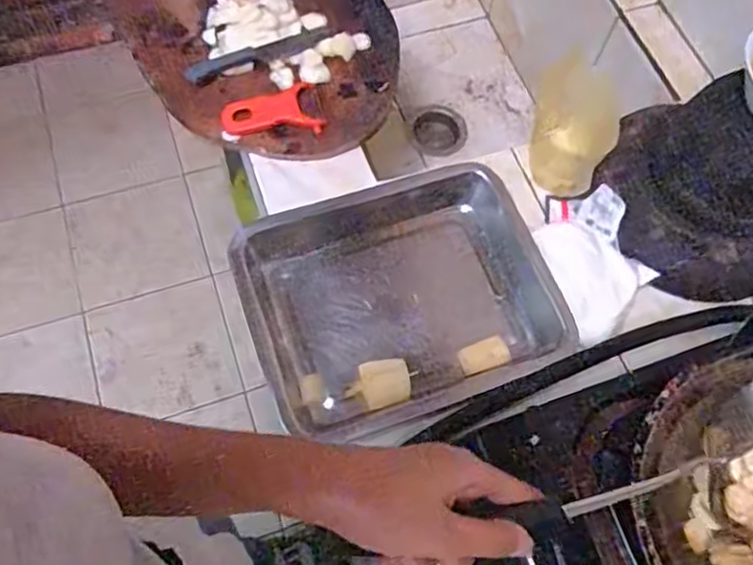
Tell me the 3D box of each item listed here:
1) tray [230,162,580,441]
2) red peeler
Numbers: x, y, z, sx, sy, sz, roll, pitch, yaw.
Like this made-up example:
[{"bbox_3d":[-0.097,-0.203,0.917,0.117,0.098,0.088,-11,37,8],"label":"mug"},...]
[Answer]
[{"bbox_3d":[0.028,0.013,0.668,0.306,0.045,0.238,-18,68,-11],"label":"tray"},{"bbox_3d":[-0.116,-0.185,0.728,0.105,0.011,0.062,-20,68,-12],"label":"red peeler"}]

